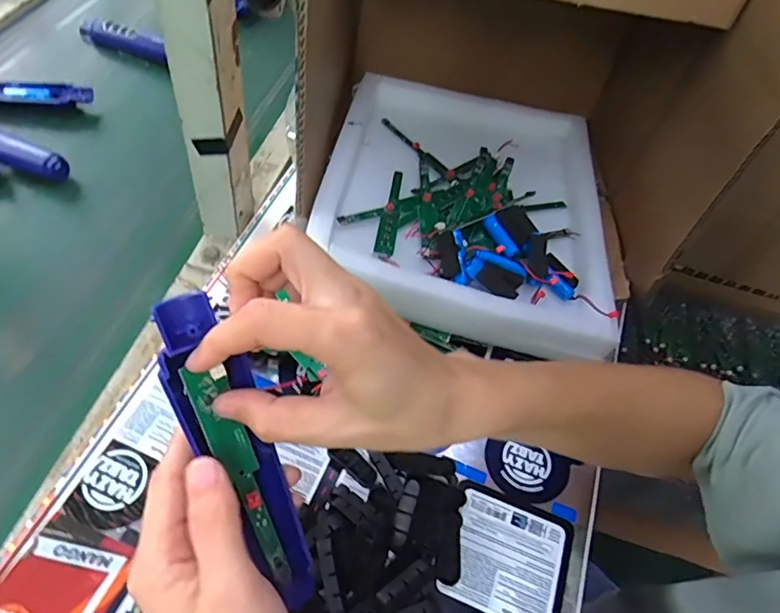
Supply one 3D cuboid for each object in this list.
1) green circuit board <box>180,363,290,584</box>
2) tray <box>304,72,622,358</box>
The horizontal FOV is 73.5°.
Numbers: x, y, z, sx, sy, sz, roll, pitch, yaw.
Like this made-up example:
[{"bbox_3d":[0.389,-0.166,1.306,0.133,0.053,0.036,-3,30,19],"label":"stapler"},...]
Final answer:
[{"bbox_3d":[-0.075,0.089,0.272,0.019,0.132,0.009,-21,20,-16],"label":"green circuit board"},{"bbox_3d":[0.083,-0.125,0.556,0.292,0.087,0.350,10,53,-3],"label":"tray"}]

